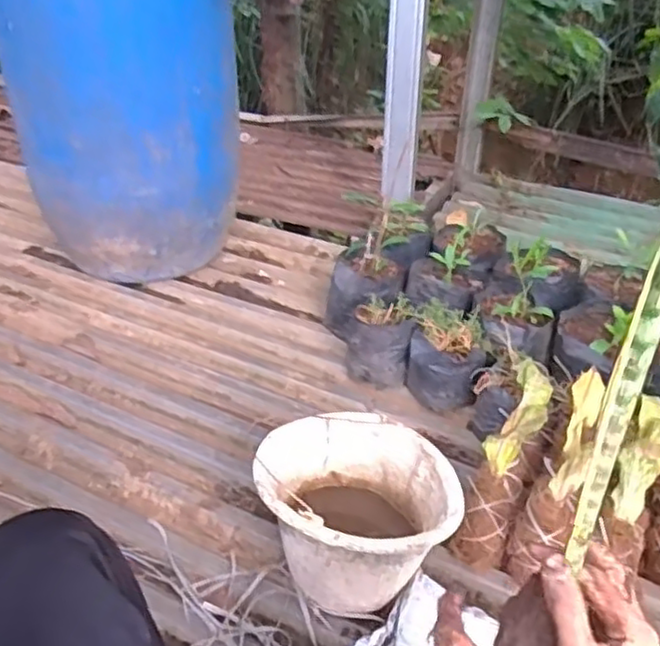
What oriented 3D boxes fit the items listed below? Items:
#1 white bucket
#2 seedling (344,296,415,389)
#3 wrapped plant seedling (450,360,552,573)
[{"bbox_3d":[0.033,0.250,0.899,0.227,0.197,0.221,1,38,-1],"label":"white bucket"},{"bbox_3d":[0.091,0.041,1.247,0.121,0.142,0.093,2,38,1],"label":"seedling"},{"bbox_3d":[0.255,0.182,0.972,0.069,0.093,0.325,17,65,22],"label":"wrapped plant seedling"}]

